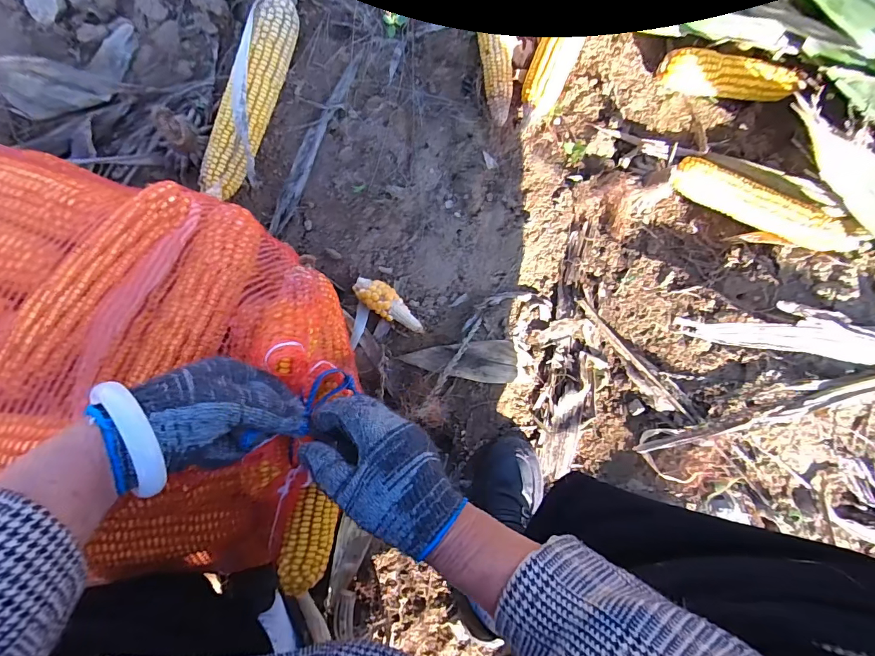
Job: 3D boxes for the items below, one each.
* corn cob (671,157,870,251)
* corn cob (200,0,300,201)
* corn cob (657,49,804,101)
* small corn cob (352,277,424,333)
[{"bbox_3d":[0.446,-0.163,0.570,0.252,0.045,0.063,28,86,11],"label":"corn cob"},{"bbox_3d":[-0.218,-0.265,0.491,0.058,0.054,0.231,15,89,-11],"label":"corn cob"},{"bbox_3d":[0.407,-0.345,0.585,0.208,0.059,0.045,2,91,-11],"label":"corn cob"},{"bbox_3d":[-0.060,-0.029,0.533,0.099,0.033,0.036,33,86,-8],"label":"small corn cob"}]

